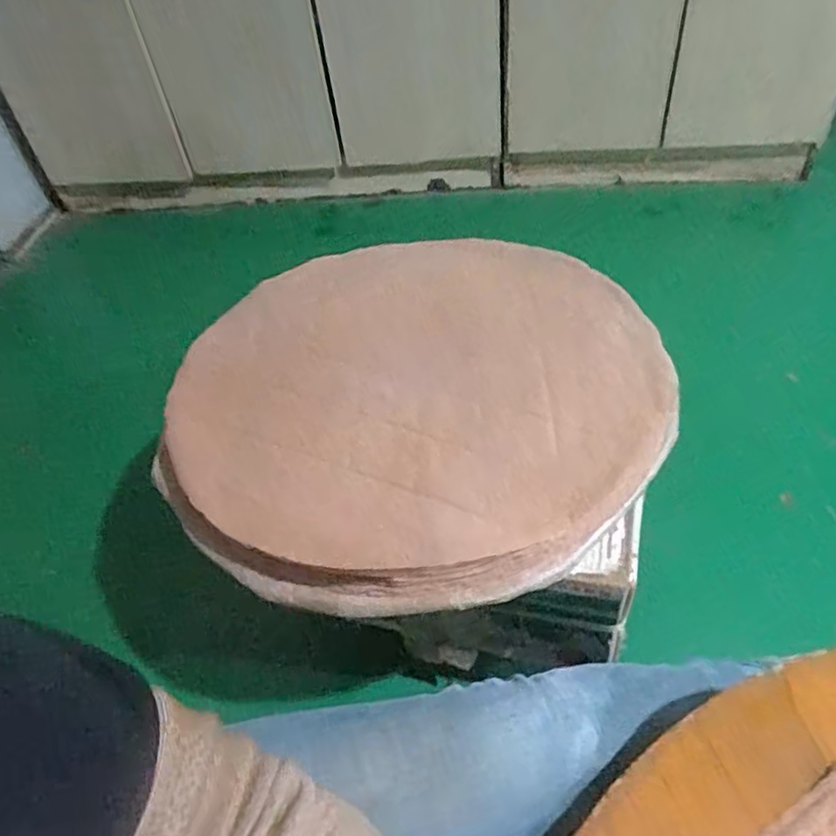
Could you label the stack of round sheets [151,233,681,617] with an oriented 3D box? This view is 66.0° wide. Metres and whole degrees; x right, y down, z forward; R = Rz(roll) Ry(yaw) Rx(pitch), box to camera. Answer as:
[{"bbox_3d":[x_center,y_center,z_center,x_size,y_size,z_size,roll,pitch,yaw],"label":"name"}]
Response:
[{"bbox_3d":[-0.003,-0.040,0.742,0.533,0.078,0.559,26,55,28],"label":"stack of round sheets"}]

